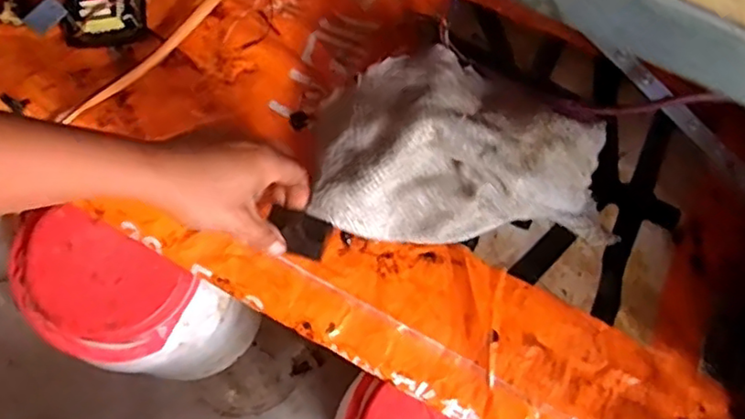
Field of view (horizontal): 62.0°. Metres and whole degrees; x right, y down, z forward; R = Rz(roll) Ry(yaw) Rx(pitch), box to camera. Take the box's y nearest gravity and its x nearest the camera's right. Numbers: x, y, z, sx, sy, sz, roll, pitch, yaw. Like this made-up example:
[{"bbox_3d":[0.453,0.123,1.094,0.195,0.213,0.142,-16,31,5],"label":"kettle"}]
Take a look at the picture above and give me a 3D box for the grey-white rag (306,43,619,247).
[{"bbox_3d":[0.072,-0.046,0.483,0.227,0.093,0.133,0,71,-2],"label":"grey-white rag"}]

